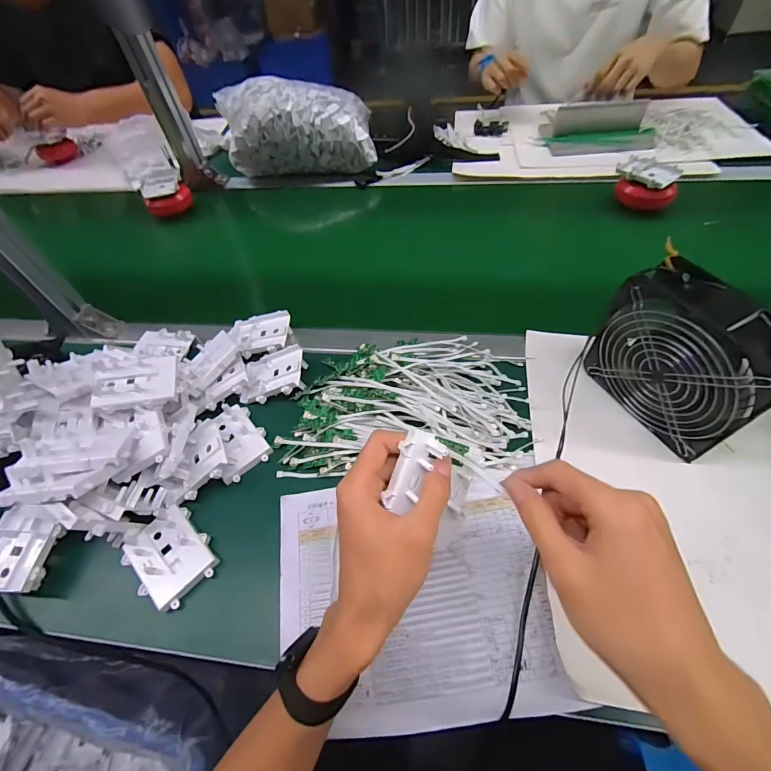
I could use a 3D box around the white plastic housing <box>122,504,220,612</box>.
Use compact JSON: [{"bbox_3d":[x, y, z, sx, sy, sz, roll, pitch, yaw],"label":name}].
[{"bbox_3d":[-0.212,0.170,0.387,0.081,0.021,0.067,36,65,27],"label":"white plastic housing"}]

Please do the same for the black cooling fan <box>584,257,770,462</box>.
[{"bbox_3d":[0.295,-0.025,0.390,0.064,0.144,0.153,-26,56,-13],"label":"black cooling fan"}]

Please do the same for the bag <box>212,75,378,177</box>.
[{"bbox_3d":[-0.184,-0.536,0.808,0.319,0.134,0.134,-1,55,5],"label":"bag"}]

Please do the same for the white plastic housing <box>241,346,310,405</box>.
[{"bbox_3d":[-0.143,-0.016,0.493,0.081,0.021,0.072,-10,54,-1],"label":"white plastic housing"}]

